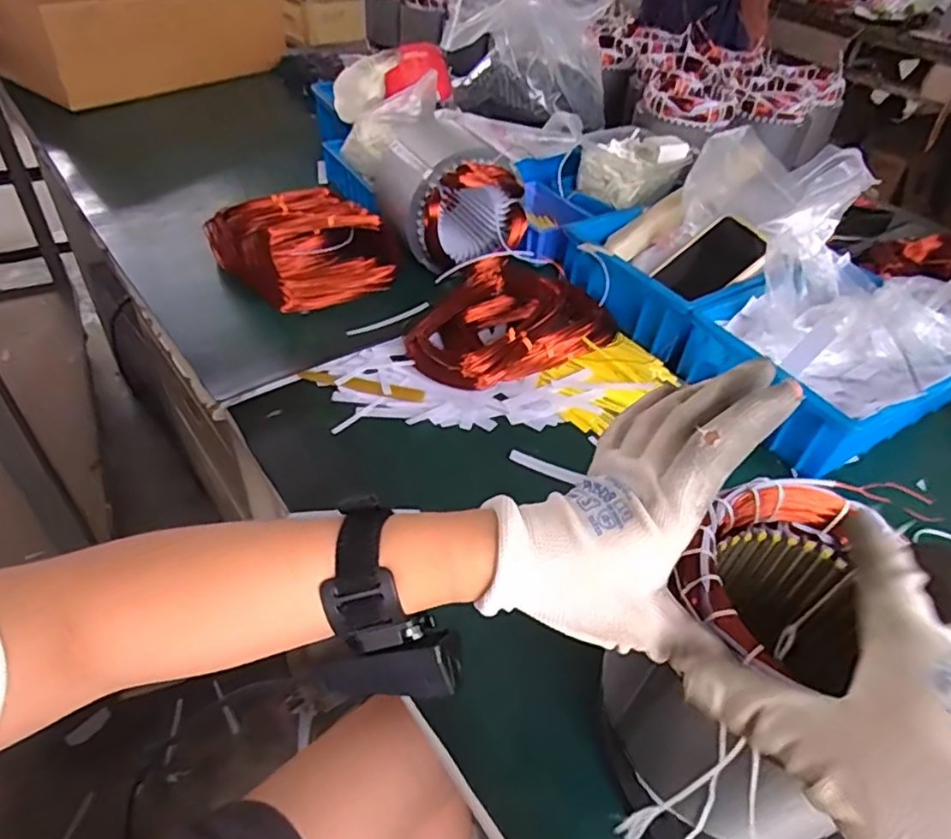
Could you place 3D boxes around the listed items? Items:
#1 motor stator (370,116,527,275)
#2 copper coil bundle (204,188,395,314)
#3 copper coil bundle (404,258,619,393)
[{"bbox_3d":[-0.031,-0.271,0.760,0.148,0.132,0.137,-16,47,-22],"label":"motor stator"},{"bbox_3d":[-0.208,-0.214,0.760,0.165,0.069,0.205,-29,52,-32],"label":"copper coil bundle"},{"bbox_3d":[0.025,-0.110,0.684,0.204,0.049,0.146,-18,47,-24],"label":"copper coil bundle"}]

